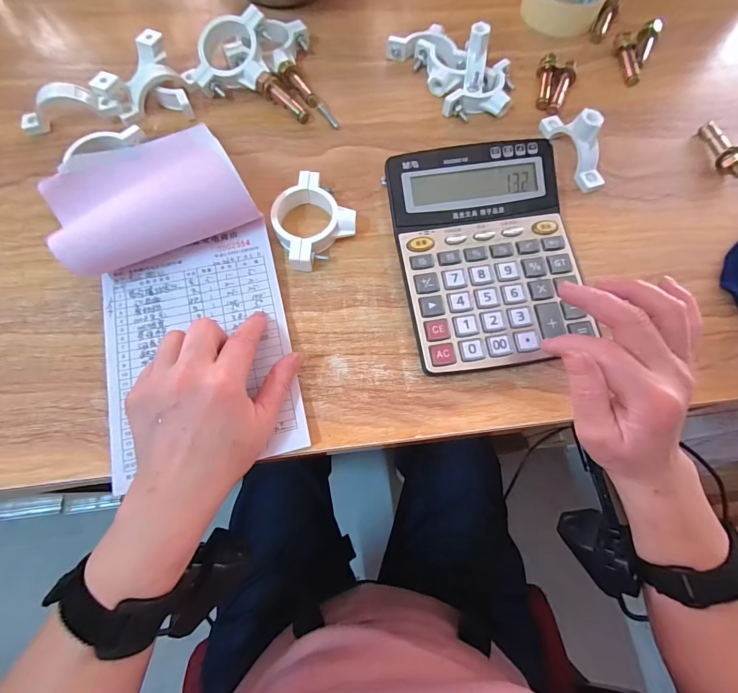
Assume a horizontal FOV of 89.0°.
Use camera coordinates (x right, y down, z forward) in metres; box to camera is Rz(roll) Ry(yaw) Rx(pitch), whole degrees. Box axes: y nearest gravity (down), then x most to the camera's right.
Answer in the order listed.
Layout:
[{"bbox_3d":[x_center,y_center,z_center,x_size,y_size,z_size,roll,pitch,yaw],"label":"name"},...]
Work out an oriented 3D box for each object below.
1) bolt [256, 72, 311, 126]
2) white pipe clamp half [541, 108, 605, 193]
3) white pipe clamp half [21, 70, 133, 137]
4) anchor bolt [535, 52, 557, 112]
[{"bbox_3d":[-0.082,-0.241,0.364,0.056,0.021,0.015,35,74,10],"label":"bolt"},{"bbox_3d":[0.191,-0.189,0.342,0.021,0.043,0.089,-17,72,-7],"label":"white pipe clamp half"},{"bbox_3d":[-0.275,-0.225,0.349,0.097,0.031,0.028,-16,72,-7],"label":"white pipe clamp half"},{"bbox_3d":[0.180,-0.270,0.384,0.016,0.015,0.063,13,71,3],"label":"anchor bolt"}]

